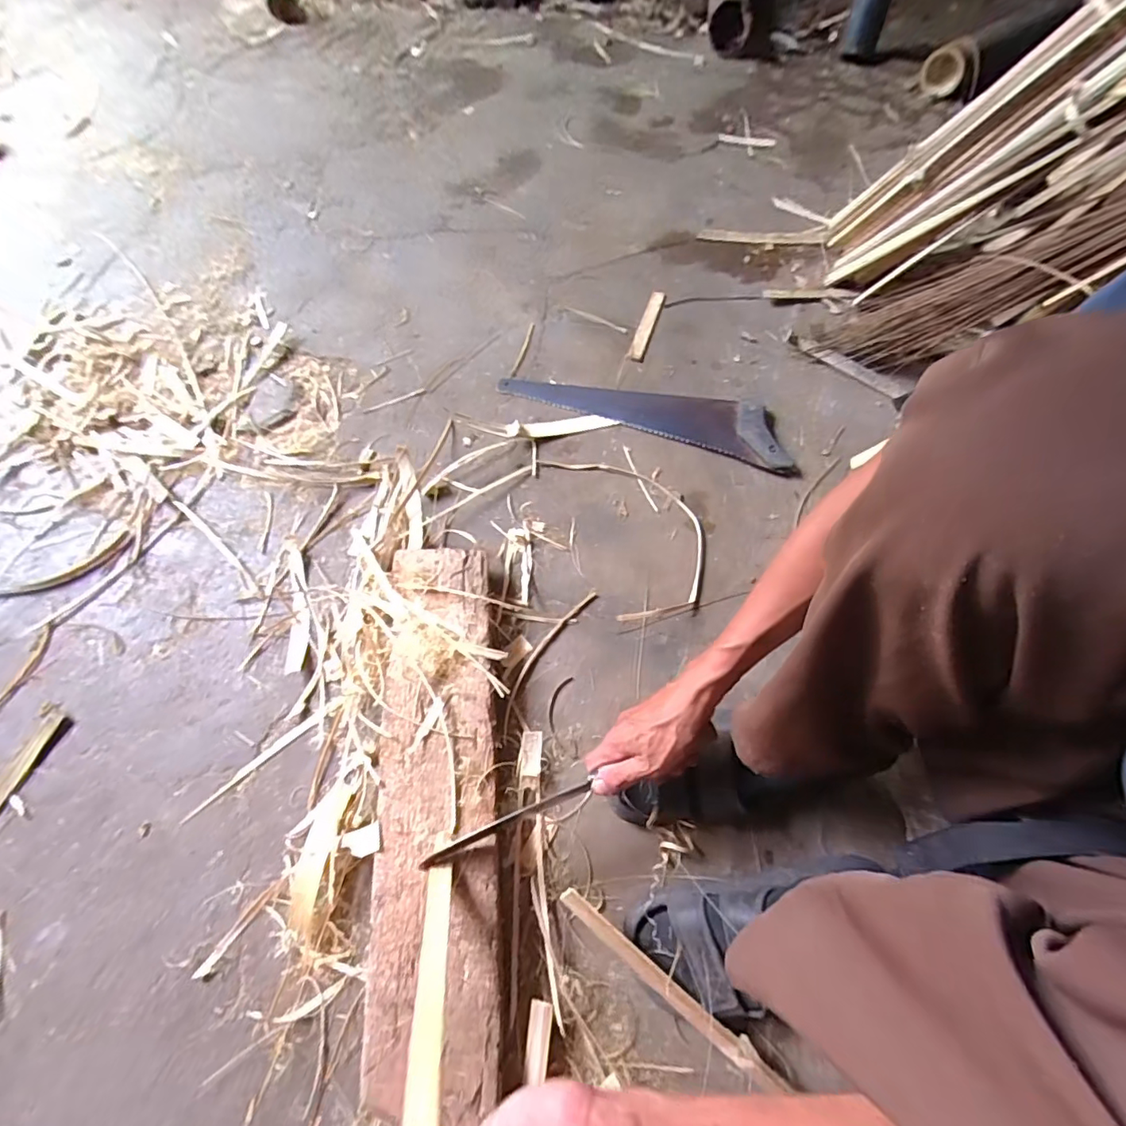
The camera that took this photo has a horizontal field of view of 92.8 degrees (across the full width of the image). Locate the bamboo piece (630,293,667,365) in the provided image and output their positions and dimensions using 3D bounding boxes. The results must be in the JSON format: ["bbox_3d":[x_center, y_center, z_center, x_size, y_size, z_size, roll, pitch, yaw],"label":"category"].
[{"bbox_3d":[0.134,-0.378,0.853,0.025,0.011,0.151,17,67,10],"label":"bamboo piece"}]

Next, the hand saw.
[{"bbox_3d":[0.126,-0.237,0.793,0.430,0.025,0.098,21,67,11],"label":"hand saw"}]

